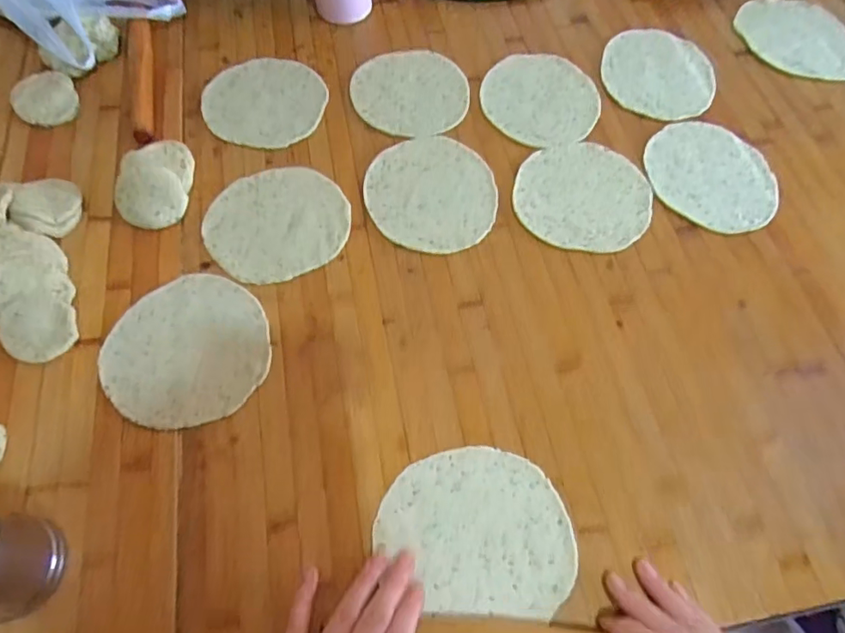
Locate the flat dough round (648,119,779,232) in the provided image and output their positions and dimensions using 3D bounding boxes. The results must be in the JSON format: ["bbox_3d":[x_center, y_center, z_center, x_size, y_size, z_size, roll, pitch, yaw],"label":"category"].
[{"bbox_3d":[0.290,-0.143,0.544,0.120,0.004,0.135,-4,63,-3],"label":"flat dough round"}]

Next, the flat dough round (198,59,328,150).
[{"bbox_3d":[-0.169,-0.234,0.582,0.128,0.004,0.123,1,63,-1],"label":"flat dough round"}]

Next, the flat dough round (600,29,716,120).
[{"bbox_3d":[0.266,-0.275,0.608,0.123,0.004,0.134,1,63,-1],"label":"flat dough round"}]

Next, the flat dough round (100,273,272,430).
[{"bbox_3d":[-0.197,0.025,0.451,0.130,0.004,0.133,1,63,-1],"label":"flat dough round"}]

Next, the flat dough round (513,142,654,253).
[{"bbox_3d":[0.156,-0.120,0.526,0.128,0.004,0.126,1,63,-1],"label":"flat dough round"}]

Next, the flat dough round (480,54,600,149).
[{"bbox_3d":[0.128,-0.234,0.582,0.121,0.005,0.131,1,63,-1],"label":"flat dough round"}]

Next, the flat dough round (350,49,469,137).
[{"bbox_3d":[-0.014,-0.245,0.587,0.124,0.006,0.124,1,63,-1],"label":"flat dough round"}]

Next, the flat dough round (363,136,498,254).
[{"bbox_3d":[0.008,-0.122,0.525,0.122,0.004,0.135,-2,63,-2],"label":"flat dough round"}]

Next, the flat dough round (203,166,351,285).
[{"bbox_3d":[-0.137,-0.091,0.510,0.130,0.004,0.122,1,63,-1],"label":"flat dough round"}]

